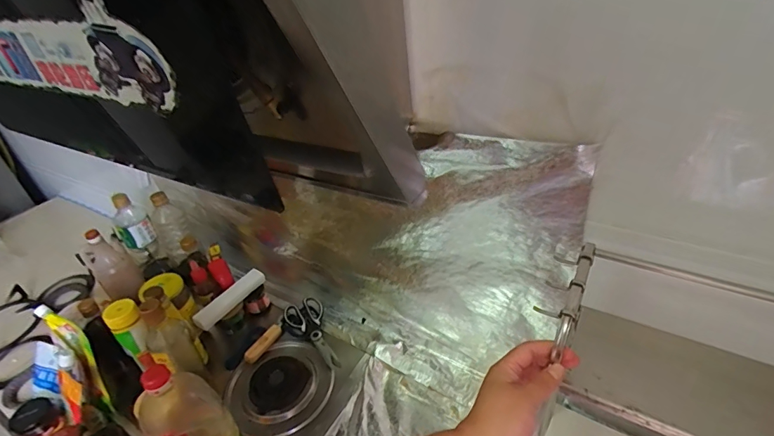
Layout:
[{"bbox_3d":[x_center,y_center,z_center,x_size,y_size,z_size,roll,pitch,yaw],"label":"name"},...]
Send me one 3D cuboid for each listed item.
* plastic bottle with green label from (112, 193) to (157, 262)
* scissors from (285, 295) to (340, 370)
[{"bbox_3d":[-0.621,0.036,1.031,0.076,0.195,0.078,-29,41,-27],"label":"plastic bottle with green label"},{"bbox_3d":[-0.149,0.243,0.915,0.080,0.030,0.197,-33,43,-31],"label":"scissors"}]

